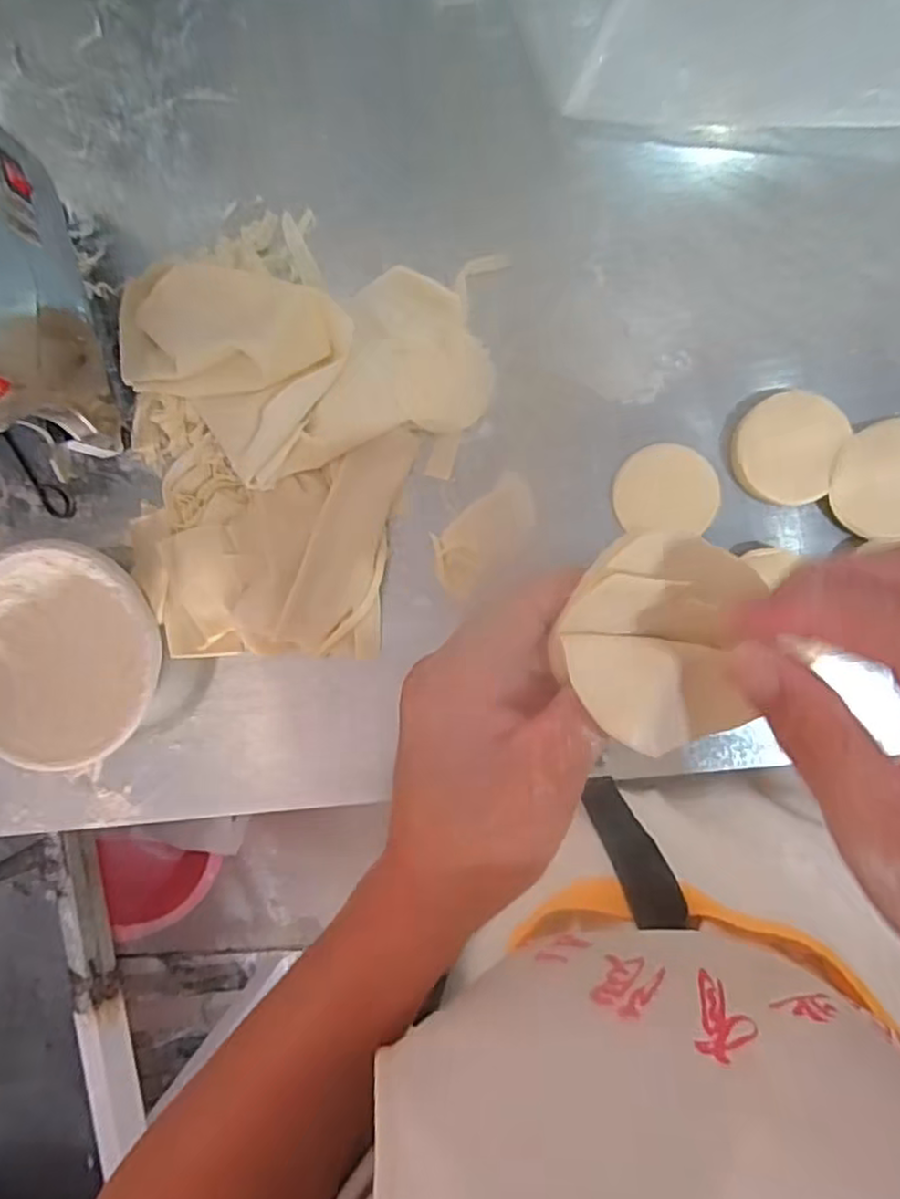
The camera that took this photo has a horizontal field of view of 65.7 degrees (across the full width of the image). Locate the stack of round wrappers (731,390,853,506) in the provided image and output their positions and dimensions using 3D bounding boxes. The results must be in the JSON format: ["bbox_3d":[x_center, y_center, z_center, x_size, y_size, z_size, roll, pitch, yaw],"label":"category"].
[{"bbox_3d":[0.268,-0.122,0.557,0.077,0.017,0.087,17,93,7],"label":"stack of round wrappers"}]

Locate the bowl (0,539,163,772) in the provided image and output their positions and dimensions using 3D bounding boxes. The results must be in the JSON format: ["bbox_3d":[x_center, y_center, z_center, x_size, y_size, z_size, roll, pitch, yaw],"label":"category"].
[{"bbox_3d":[-0.339,0.048,0.614,0.189,0.061,0.181,0,91,8],"label":"bowl"}]

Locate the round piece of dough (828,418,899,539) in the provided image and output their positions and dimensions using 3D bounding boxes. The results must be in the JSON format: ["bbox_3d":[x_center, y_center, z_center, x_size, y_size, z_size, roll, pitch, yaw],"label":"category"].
[{"bbox_3d":[0.347,-0.094,0.543,0.092,0.014,0.087,0,91,8],"label":"round piece of dough"}]

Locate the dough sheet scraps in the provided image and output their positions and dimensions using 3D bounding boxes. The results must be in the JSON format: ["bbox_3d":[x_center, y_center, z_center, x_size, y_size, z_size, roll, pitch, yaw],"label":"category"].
[{"bbox_3d":[-0.113,-0.138,0.584,0.331,0.065,0.371,0,91,8],"label":"dough sheet scraps"}]

